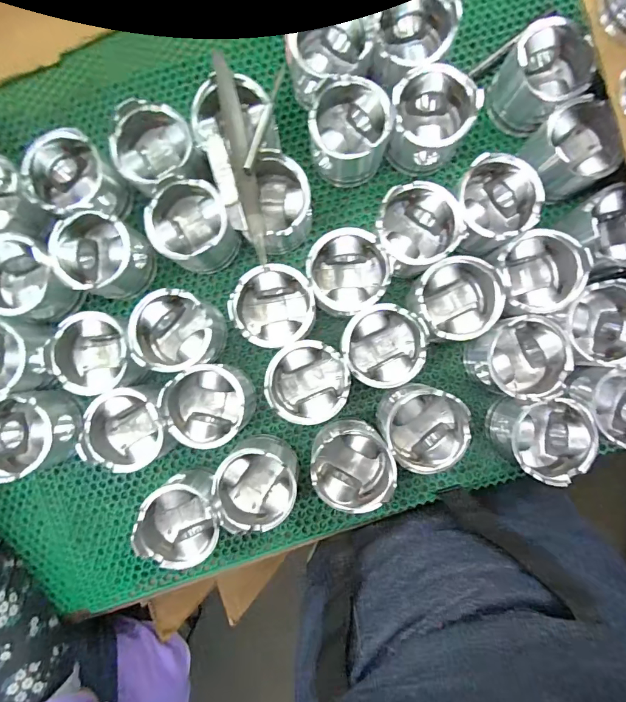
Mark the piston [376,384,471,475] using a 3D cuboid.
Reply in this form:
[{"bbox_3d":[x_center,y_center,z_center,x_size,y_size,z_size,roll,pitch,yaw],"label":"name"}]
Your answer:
[{"bbox_3d":[0.126,0.087,0.469,0.093,0.083,0.090,0,88,-1],"label":"piston"}]

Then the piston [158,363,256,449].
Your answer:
[{"bbox_3d":[-0.121,0.061,0.477,0.091,0.087,0.089,0,88,-1],"label":"piston"}]

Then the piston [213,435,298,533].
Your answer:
[{"bbox_3d":[-0.062,0.157,0.472,0.094,0.077,0.096,-2,88,-1],"label":"piston"}]

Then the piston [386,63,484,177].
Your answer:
[{"bbox_3d":[0.133,-0.269,0.466,0.086,0.083,0.088,0,88,-1],"label":"piston"}]

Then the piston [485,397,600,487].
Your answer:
[{"bbox_3d":[0.265,0.097,0.468,0.087,0.081,0.090,0,88,-1],"label":"piston"}]

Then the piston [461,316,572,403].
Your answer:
[{"bbox_3d":[0.237,0.007,0.467,0.096,0.081,0.093,0,88,-1],"label":"piston"}]

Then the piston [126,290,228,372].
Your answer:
[{"bbox_3d":[-0.157,-0.023,0.471,0.091,0.071,0.087,0,90,1],"label":"piston"}]

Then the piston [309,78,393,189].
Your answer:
[{"bbox_3d":[0.043,-0.258,0.473,0.087,0.078,0.081,0,88,-1],"label":"piston"}]

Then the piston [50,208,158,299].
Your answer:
[{"bbox_3d":[-0.249,-0.112,0.476,0.087,0.074,0.086,0,88,-1],"label":"piston"}]

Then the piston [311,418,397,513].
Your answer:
[{"bbox_3d":[0.045,0.133,0.469,0.093,0.085,0.092,0,88,-1],"label":"piston"}]

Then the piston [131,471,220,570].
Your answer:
[{"bbox_3d":[-0.149,0.190,0.471,0.090,0.085,0.098,0,88,-1],"label":"piston"}]

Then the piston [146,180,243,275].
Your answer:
[{"bbox_3d":[-0.143,-0.148,0.476,0.088,0.079,0.089,0,88,-1],"label":"piston"}]

